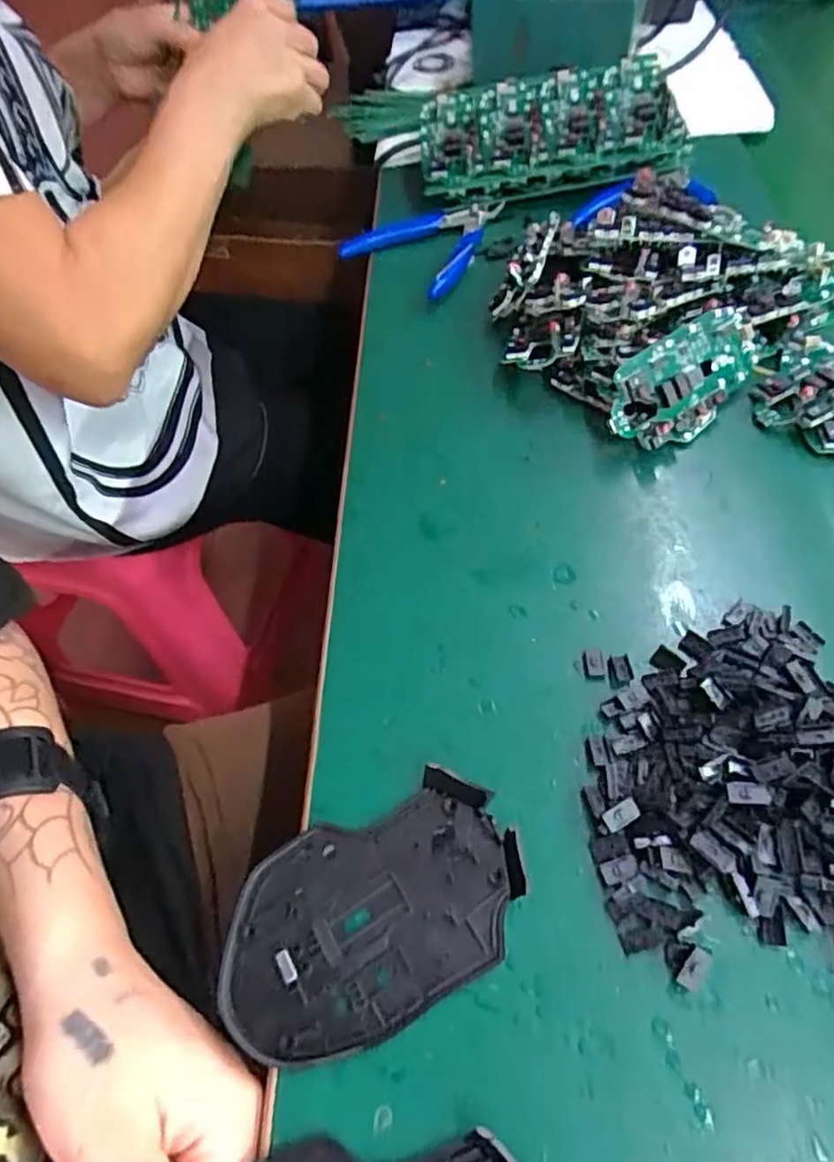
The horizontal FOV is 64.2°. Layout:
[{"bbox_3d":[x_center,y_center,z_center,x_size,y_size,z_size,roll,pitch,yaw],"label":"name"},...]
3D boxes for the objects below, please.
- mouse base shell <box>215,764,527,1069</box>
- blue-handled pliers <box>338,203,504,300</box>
[{"bbox_3d":[-0.018,0.121,0.244,0.114,0.013,0.071,-25,57,-12],"label":"mouse base shell"},{"bbox_3d":[0.016,-0.257,0.499,0.116,0.019,0.103,-39,62,-21],"label":"blue-handled pliers"}]

